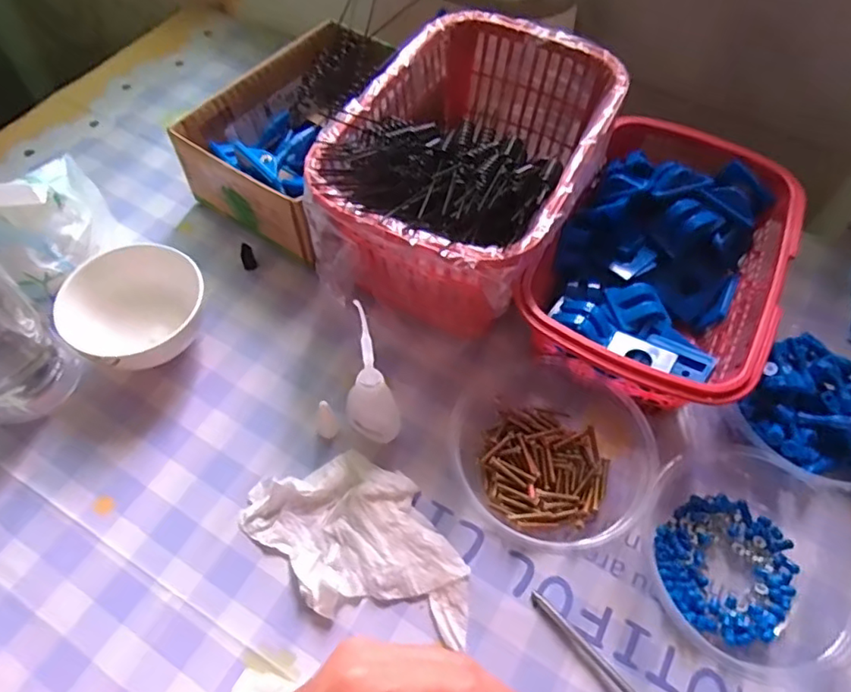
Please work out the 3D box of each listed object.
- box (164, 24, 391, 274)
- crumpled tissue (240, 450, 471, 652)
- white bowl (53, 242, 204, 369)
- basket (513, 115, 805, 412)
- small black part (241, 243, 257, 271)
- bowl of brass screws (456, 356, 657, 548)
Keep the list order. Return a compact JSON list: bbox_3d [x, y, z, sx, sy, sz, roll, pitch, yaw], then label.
[{"bbox_3d":[-0.091,-0.161,0.460,0.127,0.071,0.196,28,62,14],"label":"box"},{"bbox_3d":[-0.035,0.113,0.333,0.138,0.013,0.081,40,65,20],"label":"crumpled tissue"},{"bbox_3d":[-0.187,-0.020,0.388,0.085,0.051,0.078,1,59,-2],"label":"white bowl"},{"bbox_3d":[0.158,-0.049,0.402,0.139,0.072,0.206,26,62,13],"label":"basket"},{"bbox_3d":[-0.134,-0.067,0.441,0.010,0.025,0.008,-21,62,-12],"label":"small black part"},{"bbox_3d":[0.077,0.062,0.352,0.120,0.039,0.113,39,65,19],"label":"bowl of brass screws"}]

